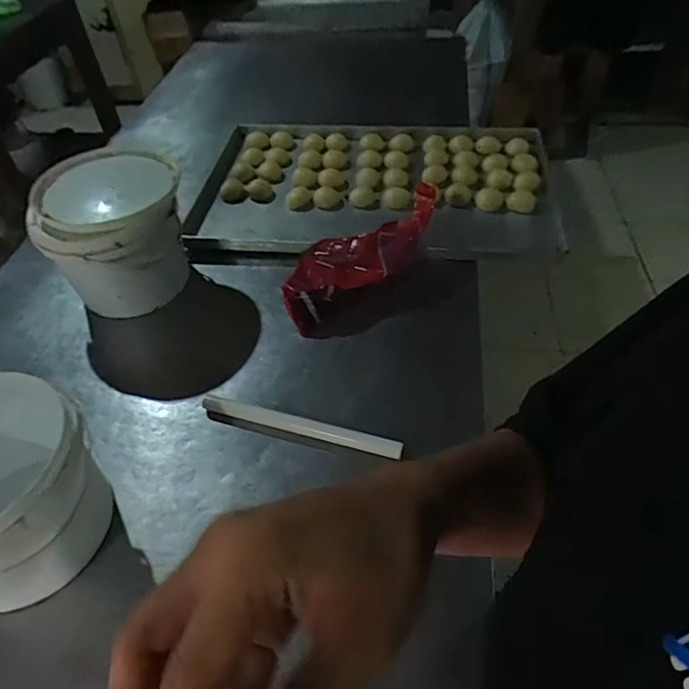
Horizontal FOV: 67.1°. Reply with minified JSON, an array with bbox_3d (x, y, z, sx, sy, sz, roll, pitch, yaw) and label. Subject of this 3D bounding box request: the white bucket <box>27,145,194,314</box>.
[{"bbox_3d":[-0.375,-0.185,0.872,0.209,0.213,0.225,-2,48,3],"label":"white bucket"}]

